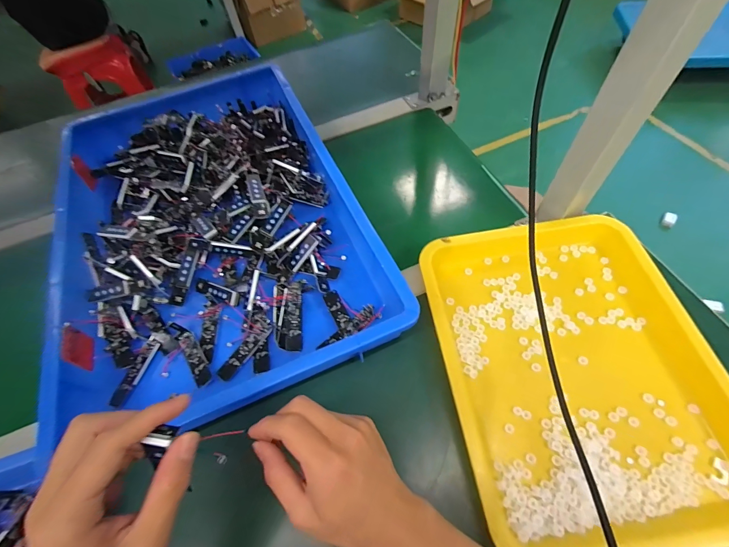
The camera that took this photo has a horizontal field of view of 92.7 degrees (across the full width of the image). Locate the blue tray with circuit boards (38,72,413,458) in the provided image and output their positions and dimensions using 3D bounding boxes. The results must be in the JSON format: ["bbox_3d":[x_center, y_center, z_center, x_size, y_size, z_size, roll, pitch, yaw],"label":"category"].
[{"bbox_3d":[-0.213,-0.090,0.487,0.364,0.074,0.541,-22,59,-9],"label":"blue tray with circuit boards"}]

